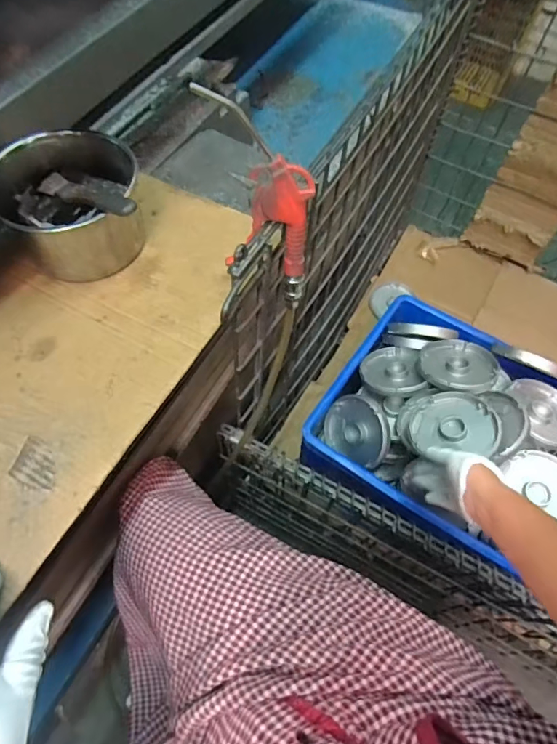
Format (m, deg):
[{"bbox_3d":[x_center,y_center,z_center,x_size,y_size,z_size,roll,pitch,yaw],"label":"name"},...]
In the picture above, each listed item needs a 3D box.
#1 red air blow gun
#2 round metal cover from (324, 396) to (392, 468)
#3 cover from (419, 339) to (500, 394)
[{"bbox_3d":[-0.014,-0.150,0.446,0.091,0.215,0.069,-17,64,-10],"label":"red air blow gun"},{"bbox_3d":[0.144,0.104,0.842,0.143,0.022,0.116,26,103,45],"label":"round metal cover"},{"bbox_3d":[0.329,-0.008,0.846,0.136,0.030,0.135,-2,42,2],"label":"cover"}]

